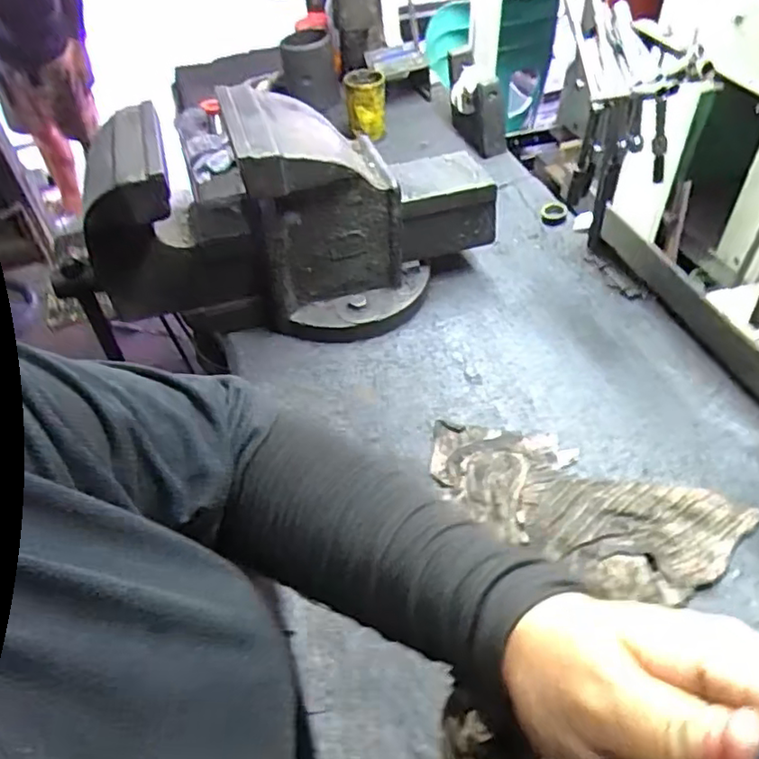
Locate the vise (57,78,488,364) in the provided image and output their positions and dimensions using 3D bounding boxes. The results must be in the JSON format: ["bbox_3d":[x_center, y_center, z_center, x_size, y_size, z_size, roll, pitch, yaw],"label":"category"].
[{"bbox_3d":[-0.121,-0.204,0.821,0.535,0.266,0.199,-9,47,-5],"label":"vise"}]

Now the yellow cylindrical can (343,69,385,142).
[{"bbox_3d":[-0.028,-0.532,1.224,0.077,0.108,0.070,-1,47,3],"label":"yellow cylindrical can"}]

